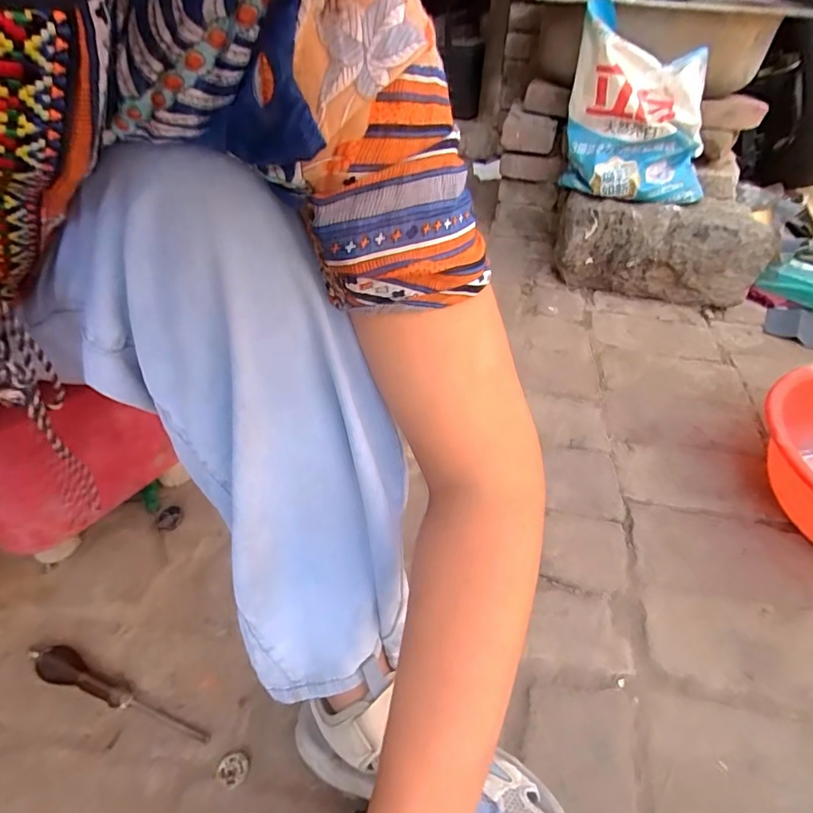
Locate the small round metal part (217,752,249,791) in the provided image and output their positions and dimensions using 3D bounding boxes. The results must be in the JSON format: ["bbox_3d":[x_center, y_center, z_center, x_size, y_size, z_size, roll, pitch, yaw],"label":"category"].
[{"bbox_3d":[-0.156,0.326,0.460,0.026,0.004,0.026,1,41,-1],"label":"small round metal part"}]

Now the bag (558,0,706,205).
[{"bbox_3d":[0.439,-0.552,0.964,0.287,0.268,0.137,16,42,15],"label":"bag"}]

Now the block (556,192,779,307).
[{"bbox_3d":[0.515,-0.317,1.063,0.407,0.196,0.129,11,41,10],"label":"block"}]

